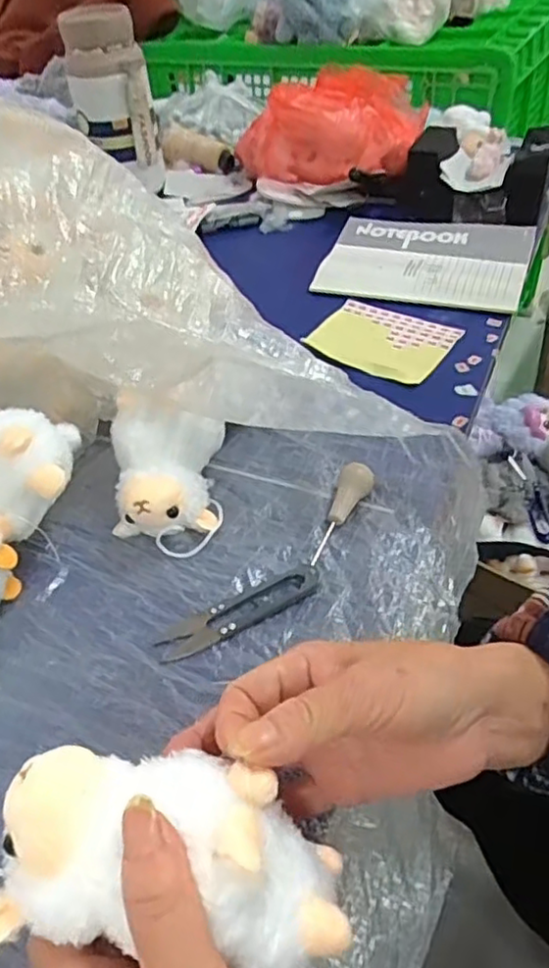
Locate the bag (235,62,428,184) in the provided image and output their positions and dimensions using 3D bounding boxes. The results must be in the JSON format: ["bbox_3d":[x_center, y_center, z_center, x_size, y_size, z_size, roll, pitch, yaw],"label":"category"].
[{"bbox_3d":[0.064,-0.435,0.808,0.226,0.099,0.126,-1,45,4],"label":"bag"}]

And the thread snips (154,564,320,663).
[{"bbox_3d":[-0.019,0.075,0.390,0.102,0.005,0.024,-20,46,-15],"label":"thread snips"}]

